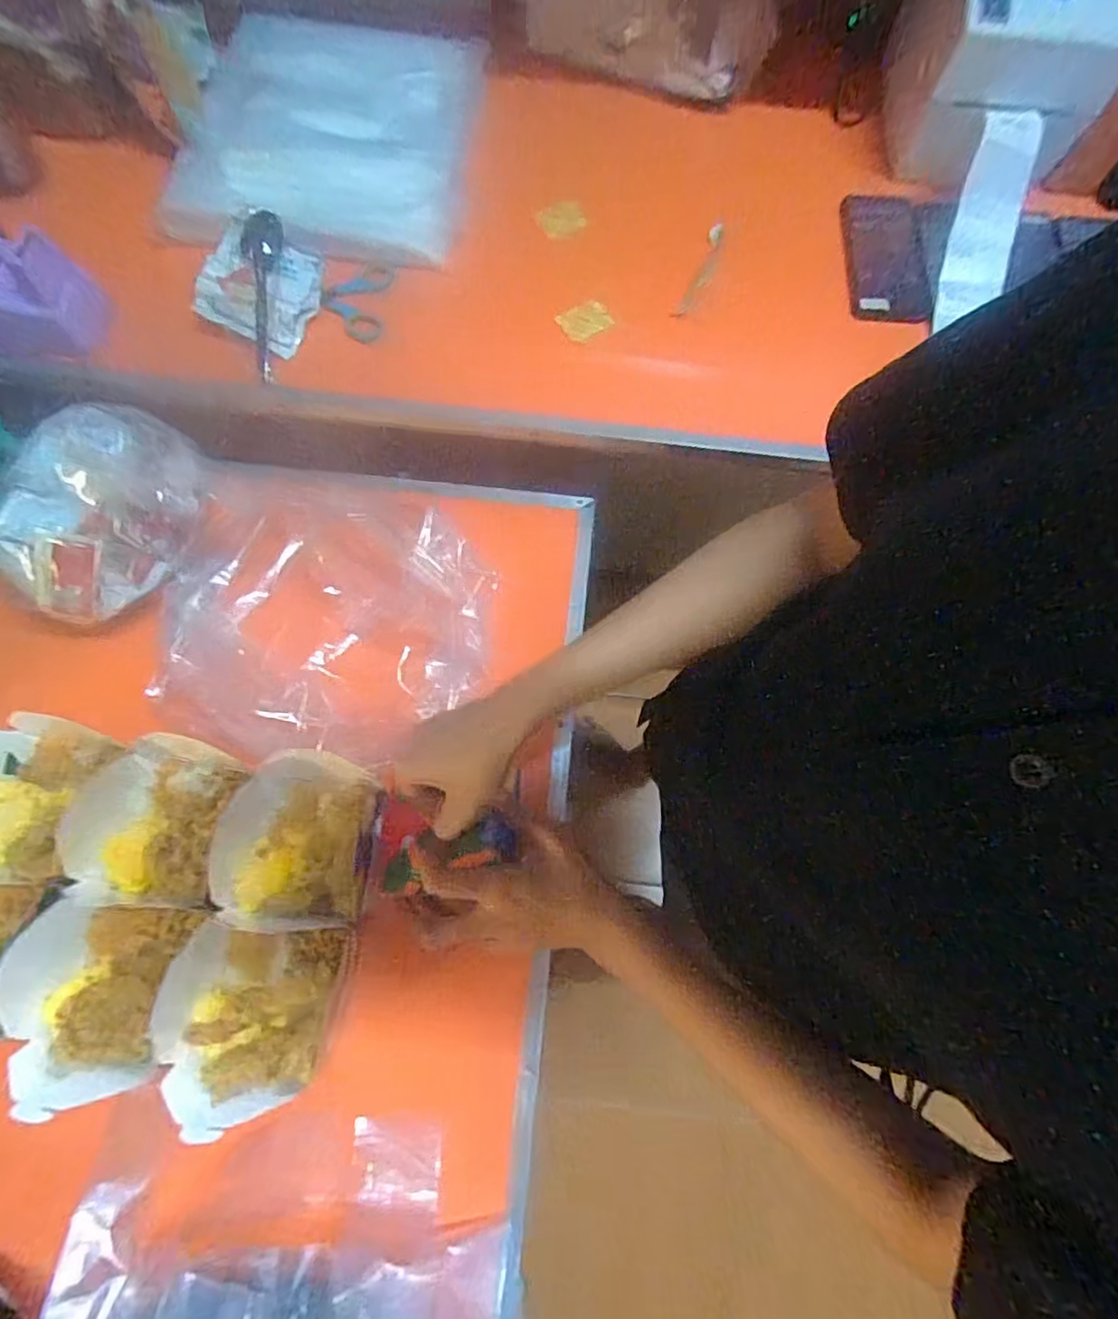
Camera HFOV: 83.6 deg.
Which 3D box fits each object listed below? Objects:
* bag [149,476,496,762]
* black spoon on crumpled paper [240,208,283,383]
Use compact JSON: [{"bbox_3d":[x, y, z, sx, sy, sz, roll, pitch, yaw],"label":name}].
[{"bbox_3d":[-0.212,-0.048,0.585,0.279,0.070,0.264,8,70,1],"label":"bag"},{"bbox_3d":[-0.277,-0.340,0.587,0.028,0.022,0.145,5,105,0],"label":"black spoon on crumpled paper"}]

